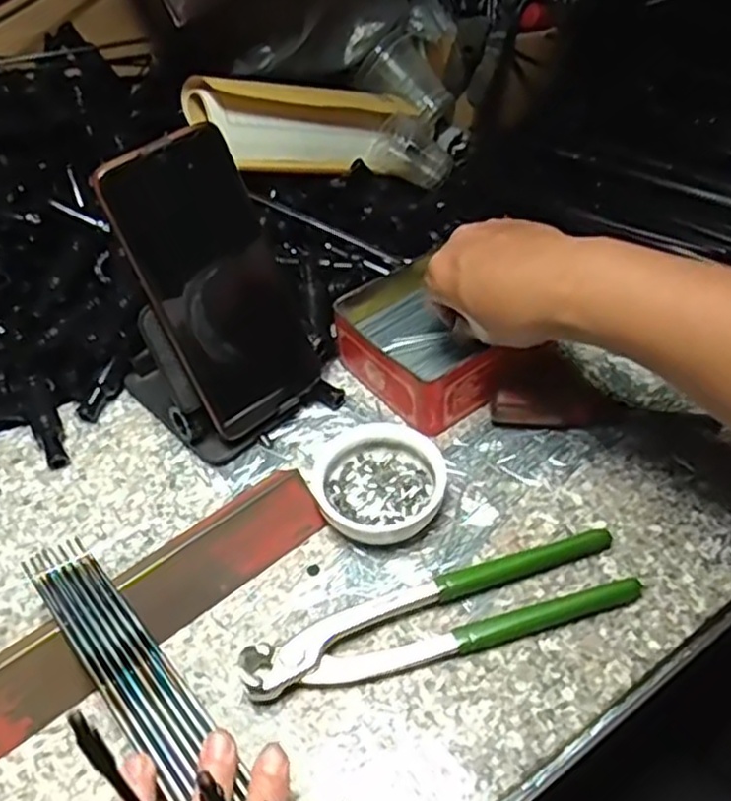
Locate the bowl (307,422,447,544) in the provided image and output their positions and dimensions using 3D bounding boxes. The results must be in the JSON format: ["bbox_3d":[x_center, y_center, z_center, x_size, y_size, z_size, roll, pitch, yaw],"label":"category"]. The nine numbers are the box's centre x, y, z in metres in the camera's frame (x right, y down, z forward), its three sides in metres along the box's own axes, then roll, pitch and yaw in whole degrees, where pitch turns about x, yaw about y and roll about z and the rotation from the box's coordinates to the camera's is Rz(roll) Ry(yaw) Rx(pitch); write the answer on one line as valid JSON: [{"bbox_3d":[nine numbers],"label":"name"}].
[{"bbox_3d":[0.007,0.046,0.431,0.073,0.024,0.067,-2,47,3],"label":"bowl"}]

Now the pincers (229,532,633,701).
[{"bbox_3d":[0.038,0.106,0.382,0.198,0.017,0.042,-14,47,-9],"label":"pincers"}]

